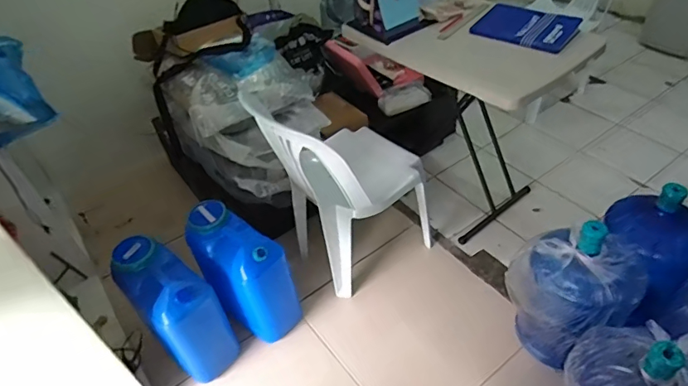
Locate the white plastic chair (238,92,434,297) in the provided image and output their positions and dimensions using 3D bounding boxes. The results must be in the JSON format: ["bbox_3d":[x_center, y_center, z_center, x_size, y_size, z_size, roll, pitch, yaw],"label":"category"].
[{"bbox_3d":[0.006,-0.034,1.445,0.438,0.646,0.348,-32,49,-24],"label":"white plastic chair"}]

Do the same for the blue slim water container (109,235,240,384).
[{"bbox_3d":[-0.503,0.343,1.393,0.324,0.370,0.179,32,56,33],"label":"blue slim water container"}]

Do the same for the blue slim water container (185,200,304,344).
[{"bbox_3d":[-0.326,0.254,1.478,0.324,0.376,0.188,25,52,29],"label":"blue slim water container"}]

